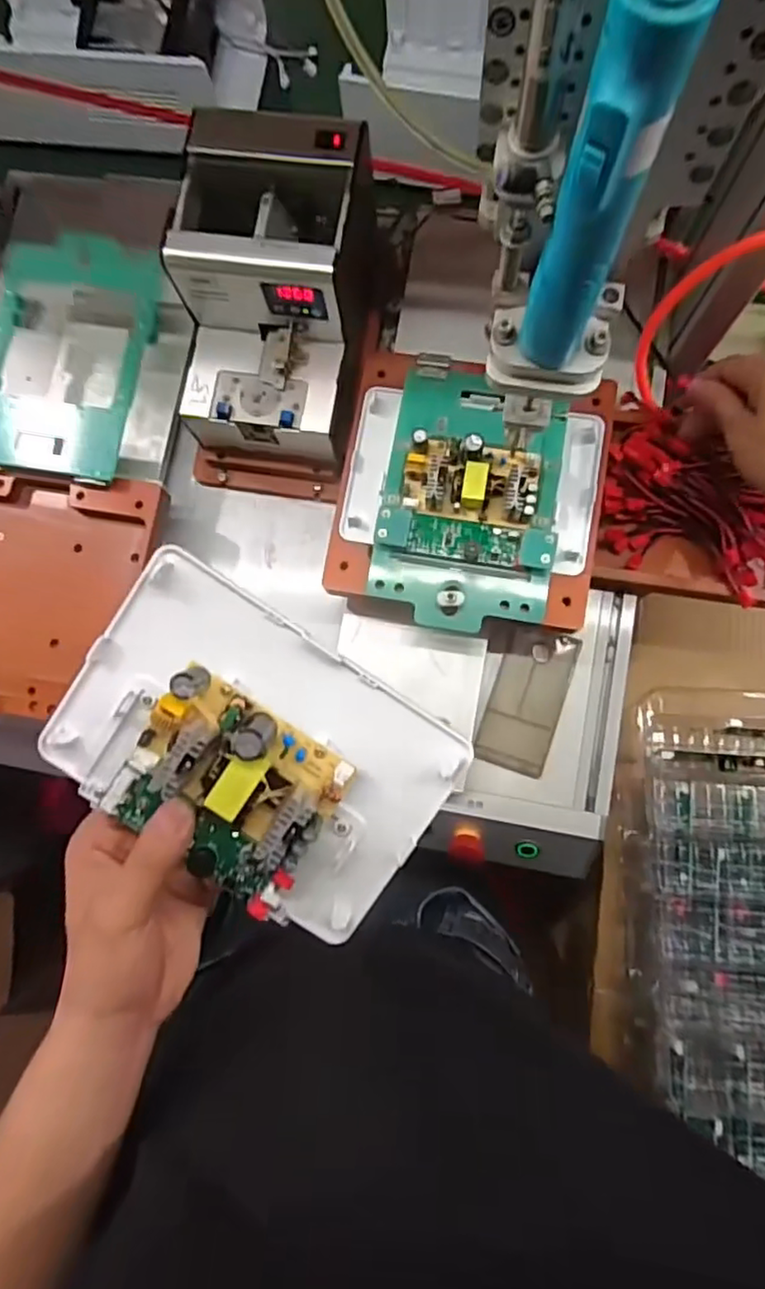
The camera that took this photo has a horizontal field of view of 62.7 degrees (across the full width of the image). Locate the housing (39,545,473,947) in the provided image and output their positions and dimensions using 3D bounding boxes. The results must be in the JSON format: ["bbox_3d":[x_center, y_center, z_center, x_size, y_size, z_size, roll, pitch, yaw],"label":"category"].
[{"bbox_3d":[-0.066,0.054,0.311,0.184,0.051,0.128,34,87,5],"label":"housing"}]

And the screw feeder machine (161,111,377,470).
[{"bbox_3d":[-0.083,-0.264,0.486,0.131,0.121,0.201,5,85,3],"label":"screw feeder machine"}]

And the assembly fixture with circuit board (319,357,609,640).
[{"bbox_3d":[0.067,-0.117,0.475,0.195,0.034,0.202,9,85,4],"label":"assembly fixture with circuit board"}]

